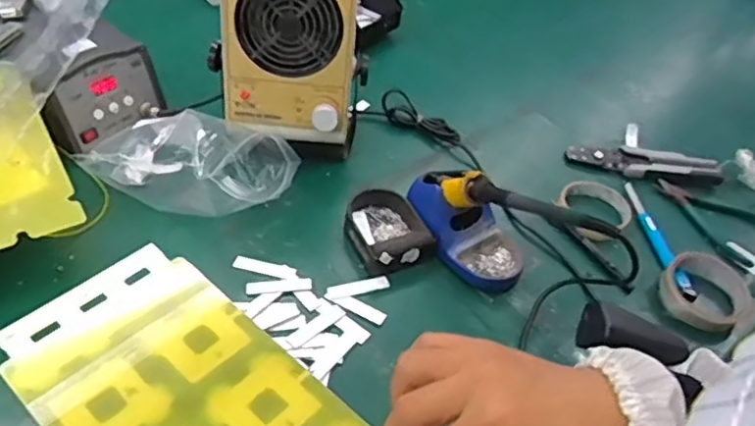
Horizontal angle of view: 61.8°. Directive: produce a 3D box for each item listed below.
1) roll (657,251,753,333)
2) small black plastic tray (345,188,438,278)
[{"bbox_3d":[0.359,0.082,0.687,0.104,0.023,0.085,-32,58,-32],"label":"roll"},{"bbox_3d":[0.008,0.017,0.690,0.078,0.031,0.106,-15,51,-22],"label":"small black plastic tray"}]

